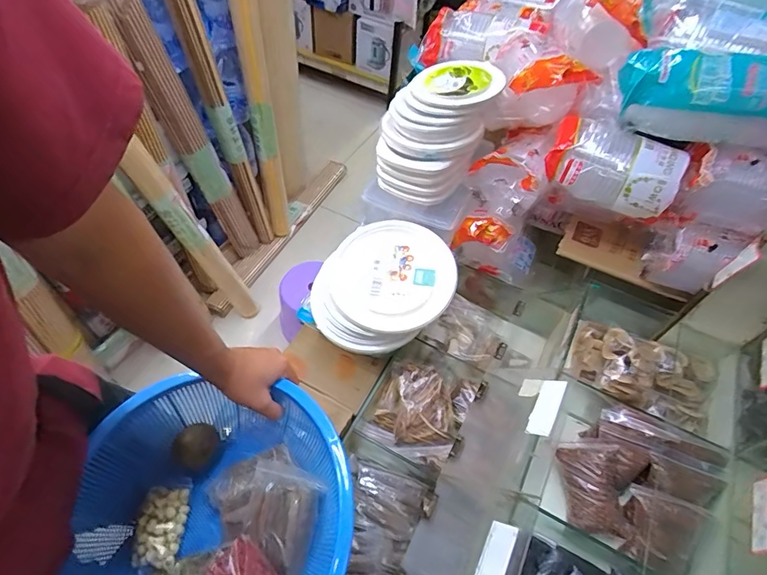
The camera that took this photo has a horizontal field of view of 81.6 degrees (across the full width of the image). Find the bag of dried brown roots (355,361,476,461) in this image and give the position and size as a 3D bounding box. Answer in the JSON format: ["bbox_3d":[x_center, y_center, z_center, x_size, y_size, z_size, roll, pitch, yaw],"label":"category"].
[{"bbox_3d":[0.054,0.214,0.761,0.152,0.083,0.140,27,56,14],"label":"bag of dried brown roots"}]

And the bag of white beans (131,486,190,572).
[{"bbox_3d":[-0.282,0.302,0.560,0.054,0.023,0.088,5,54,-1],"label":"bag of white beans"}]

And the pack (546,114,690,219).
[{"bbox_3d":[0.359,-0.195,0.699,0.182,0.098,0.119,23,55,12],"label":"pack"}]

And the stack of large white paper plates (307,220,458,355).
[{"bbox_3d":[-0.003,-0.003,0.803,0.263,0.090,0.226,-9,60,8],"label":"stack of large white paper plates"}]

